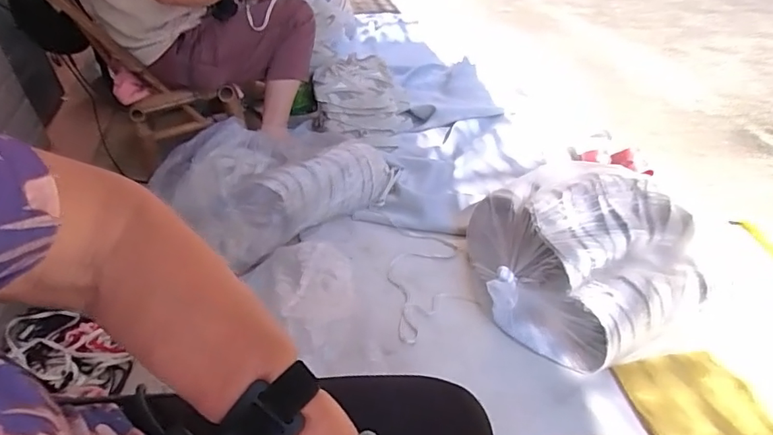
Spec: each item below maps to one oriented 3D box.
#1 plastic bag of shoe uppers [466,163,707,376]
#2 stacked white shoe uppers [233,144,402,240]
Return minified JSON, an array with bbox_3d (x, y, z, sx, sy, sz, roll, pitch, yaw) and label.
[{"bbox_3d":[0.371,0.068,0.997,0.381,0.209,0.408,-14,41,-17],"label":"plastic bag of shoe uppers"},{"bbox_3d":[-0.147,-0.069,1.209,0.407,0.135,0.129,-22,43,-24],"label":"stacked white shoe uppers"}]

